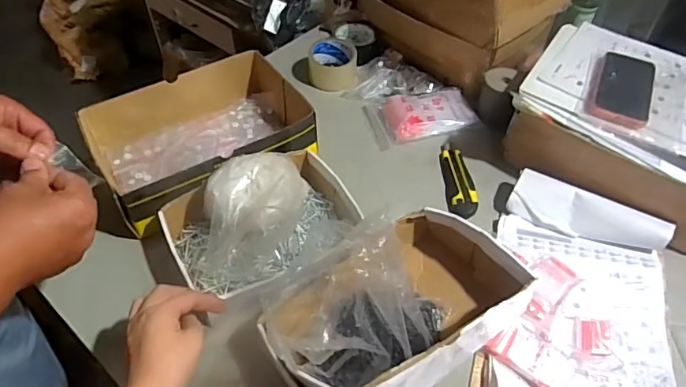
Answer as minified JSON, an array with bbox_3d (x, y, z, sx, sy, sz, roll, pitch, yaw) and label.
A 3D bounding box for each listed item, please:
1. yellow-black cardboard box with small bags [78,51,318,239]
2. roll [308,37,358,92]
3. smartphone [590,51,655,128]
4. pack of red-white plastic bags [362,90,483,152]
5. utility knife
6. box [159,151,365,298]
[{"bbox_3d":[-0.212,-0.088,0.768,0.310,0.080,0.227,-25,54,-21],"label":"yellow-black cardboard box with small bags"},{"bbox_3d":[-0.018,-0.243,0.931,0.087,0.054,0.094,1,49,-1],"label":"roll"},{"bbox_3d":[0.413,-0.155,0.729,0.078,0.011,0.167,22,52,17],"label":"smartphone"},{"bbox_3d":[0.138,-0.144,0.874,0.188,0.033,0.120,-12,50,-11],"label":"pack of red-white plastic bags"},{"bbox_3d":[0.183,-0.024,0.786,0.044,0.017,0.159,1,49,-1],"label":"utility knife"},{"bbox_3d":[-0.110,0.021,0.662,0.231,0.103,0.148,-22,53,-19],"label":"box"}]

